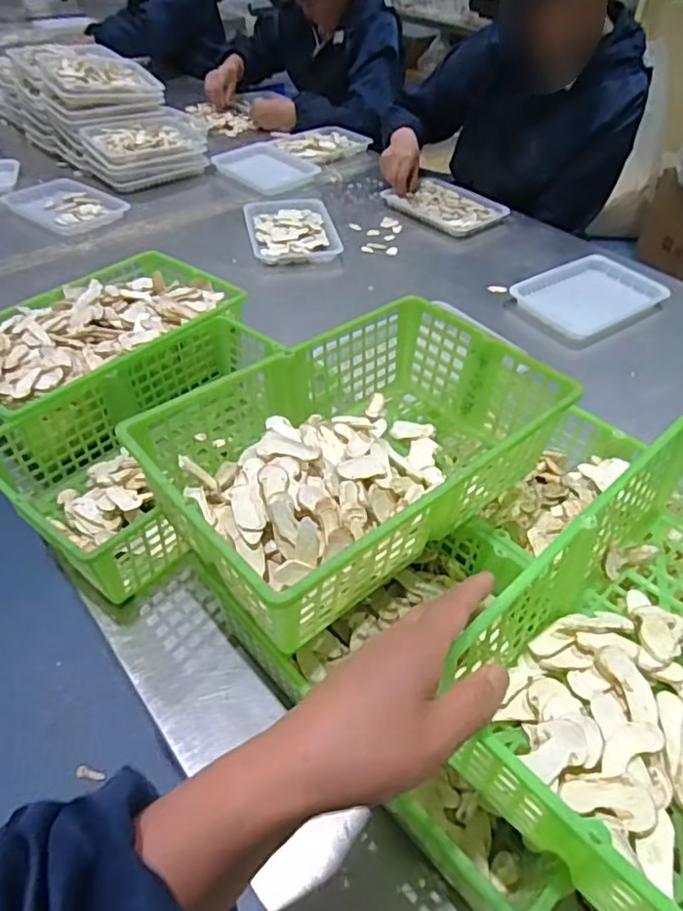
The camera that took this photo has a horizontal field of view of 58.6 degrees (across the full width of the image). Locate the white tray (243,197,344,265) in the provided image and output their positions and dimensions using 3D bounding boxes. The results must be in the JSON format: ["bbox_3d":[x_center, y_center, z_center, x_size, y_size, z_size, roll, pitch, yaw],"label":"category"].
[{"bbox_3d":[-0.097,-0.442,1.173,0.164,0.027,0.234,-9,45,-10],"label":"white tray"}]

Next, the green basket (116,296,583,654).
[{"bbox_3d":[0.016,-0.006,0.533,0.332,0.107,0.217,-30,52,-28],"label":"green basket"}]

